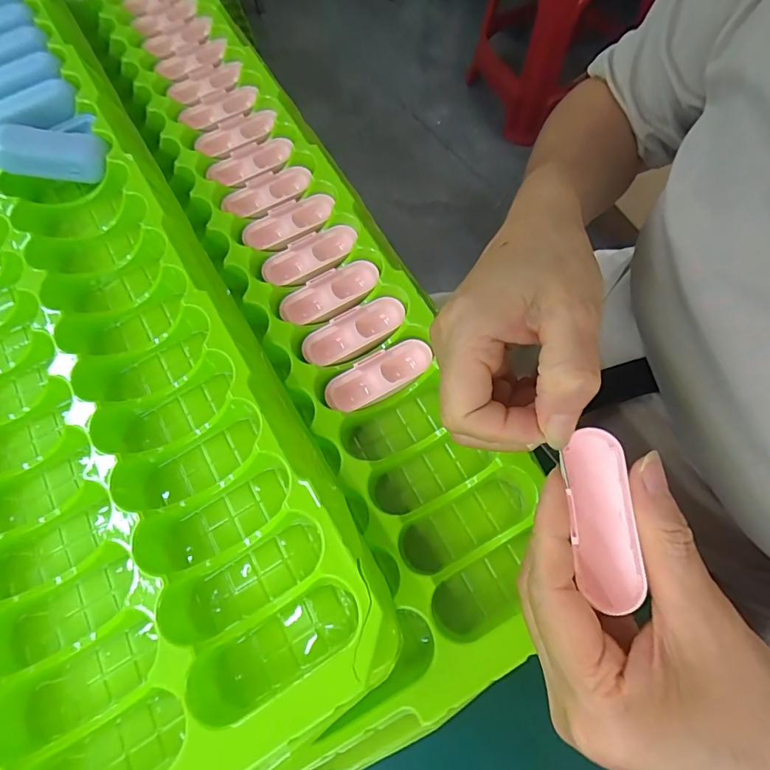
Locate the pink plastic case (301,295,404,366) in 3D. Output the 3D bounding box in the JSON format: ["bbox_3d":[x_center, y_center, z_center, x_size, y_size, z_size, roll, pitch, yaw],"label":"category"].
[{"bbox_3d":[-0.018,-0.031,0.274,0.064,0.010,0.024,-29,71,-8],"label":"pink plastic case"}]

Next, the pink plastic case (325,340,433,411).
[{"bbox_3d":[-0.003,-0.006,0.261,0.064,0.009,0.024,-29,71,-8],"label":"pink plastic case"}]

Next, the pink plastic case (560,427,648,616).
[{"bbox_3d":[0.082,0.051,0.177,0.024,0.025,0.065,1,64,1],"label":"pink plastic case"}]

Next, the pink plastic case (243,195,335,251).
[{"bbox_3d":[-0.063,-0.107,0.302,0.062,0.010,0.028,-27,70,-8],"label":"pink plastic case"}]

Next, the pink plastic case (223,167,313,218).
[{"bbox_3d":[-0.080,-0.131,0.312,0.061,0.011,0.028,-26,70,-7],"label":"pink plastic case"}]

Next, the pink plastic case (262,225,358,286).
[{"bbox_3d":[-0.047,-0.082,0.293,0.064,0.012,0.028,-27,70,-8],"label":"pink plastic case"}]

